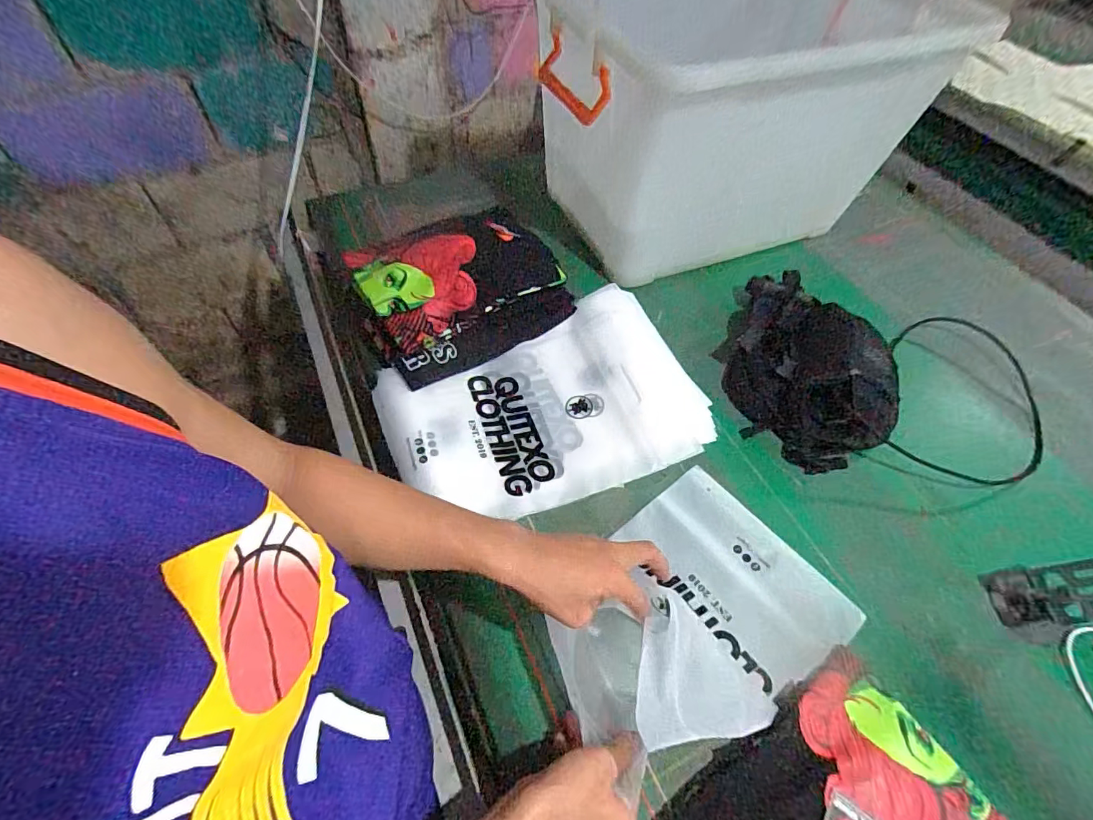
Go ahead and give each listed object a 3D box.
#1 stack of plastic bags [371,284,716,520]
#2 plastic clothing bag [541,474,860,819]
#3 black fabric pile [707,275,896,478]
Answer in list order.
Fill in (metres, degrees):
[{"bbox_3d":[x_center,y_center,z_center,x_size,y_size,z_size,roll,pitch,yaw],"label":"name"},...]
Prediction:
[{"bbox_3d":[-0.008,-0.005,0.643,0.397,0.078,0.299,-18,57,-18],"label":"stack of plastic bags"},{"bbox_3d":[0.164,0.201,0.494,0.323,0.116,0.236,-32,62,-25],"label":"plastic clothing bag"},{"bbox_3d":[0.384,-0.074,0.731,0.224,0.081,0.340,-2,54,-7],"label":"black fabric pile"}]

